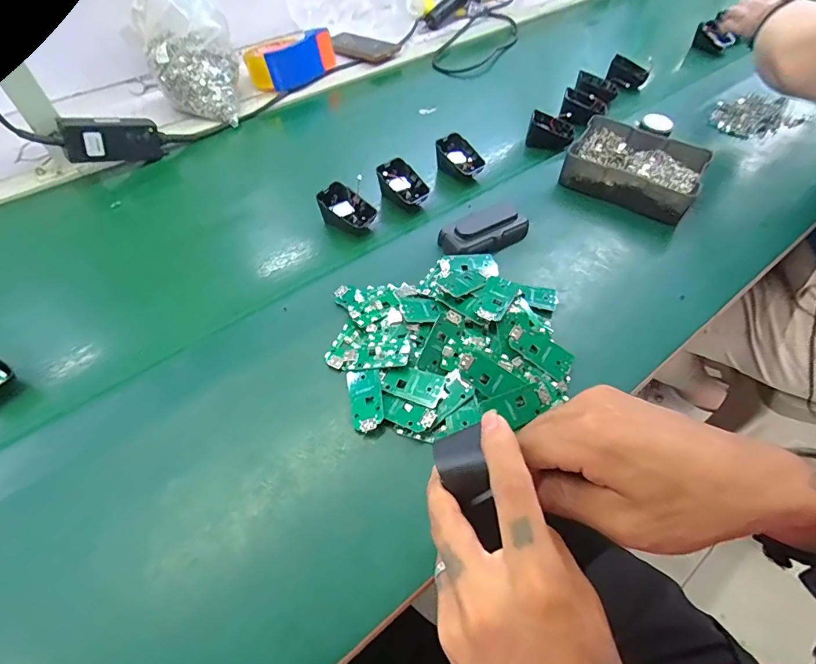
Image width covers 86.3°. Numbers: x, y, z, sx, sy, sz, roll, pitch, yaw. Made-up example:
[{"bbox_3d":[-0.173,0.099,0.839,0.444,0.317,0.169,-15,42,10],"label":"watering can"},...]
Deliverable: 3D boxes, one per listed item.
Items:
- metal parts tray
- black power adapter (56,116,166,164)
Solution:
[{"bbox_3d":[0.300,-0.220,0.576,0.157,0.045,0.127,28,59,21],"label":"metal parts tray"},{"bbox_3d":[-0.405,-0.263,0.603,0.118,0.058,0.031,-20,52,-38],"label":"black power adapter"}]

